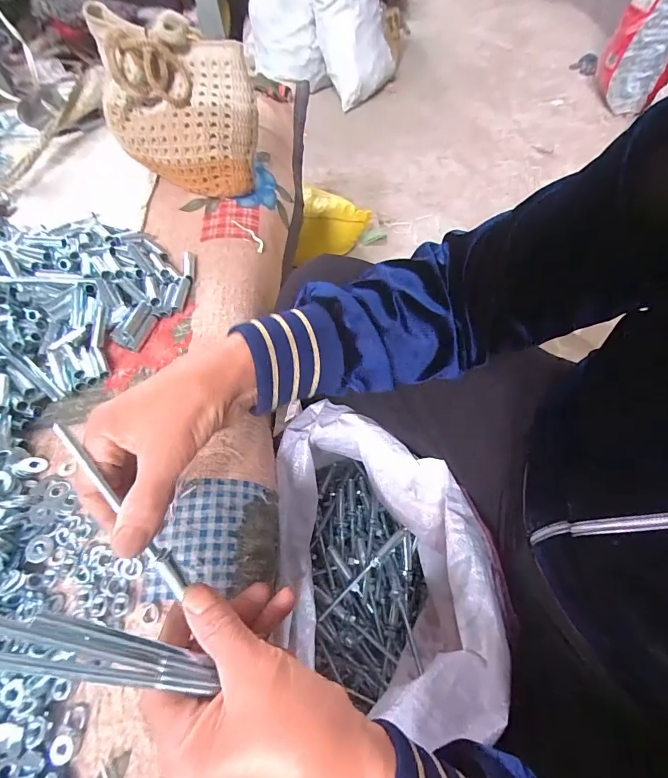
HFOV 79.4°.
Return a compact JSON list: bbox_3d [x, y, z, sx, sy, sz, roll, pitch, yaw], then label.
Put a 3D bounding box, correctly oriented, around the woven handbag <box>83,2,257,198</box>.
[{"bbox_3d":[-0.194,-0.345,0.506,0.179,0.164,0.095,13,59,13],"label":"woven handbag"}]

